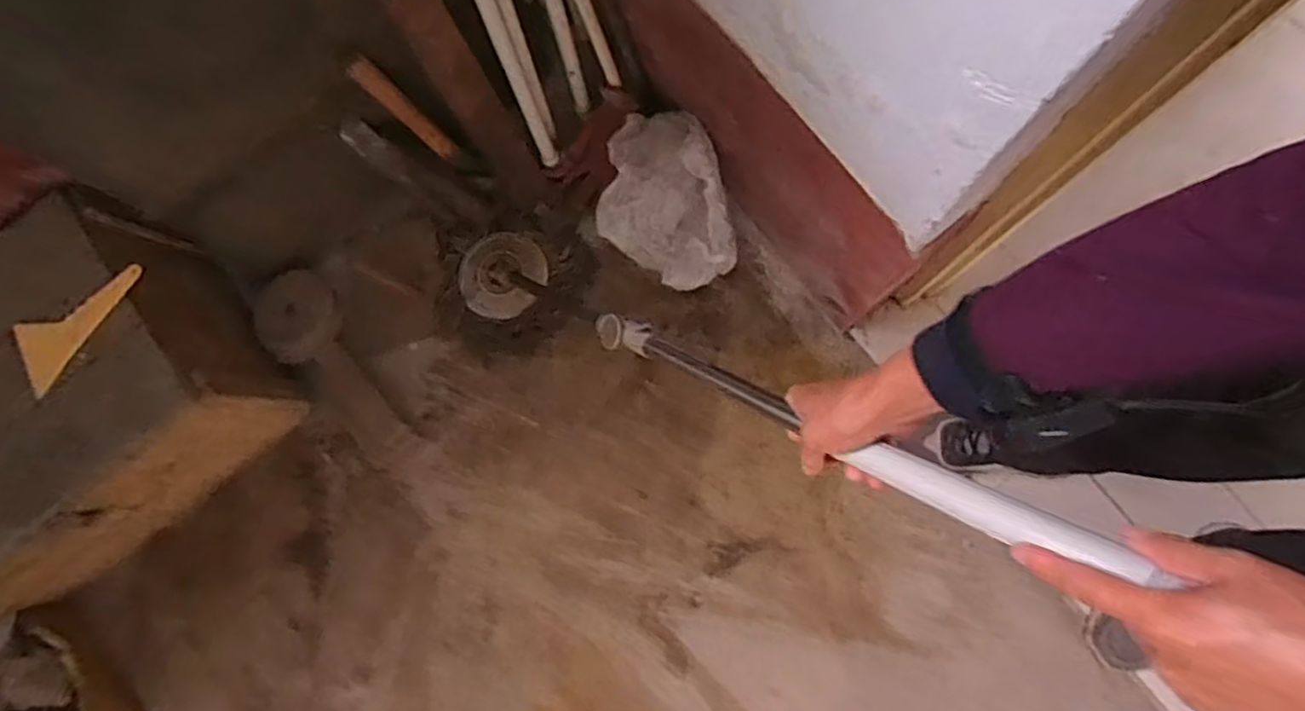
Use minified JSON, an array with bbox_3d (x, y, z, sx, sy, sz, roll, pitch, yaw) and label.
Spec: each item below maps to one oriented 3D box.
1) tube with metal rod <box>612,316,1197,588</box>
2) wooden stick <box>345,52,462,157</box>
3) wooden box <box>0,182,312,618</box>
[{"bbox_3d":[0.117,0.048,0.638,0.035,0.039,0.617,-54,39,-9],"label":"tube with metal rod"},{"bbox_3d":[-0.371,-0.367,1.010,0.027,0.197,0.029,22,77,38],"label":"wooden stick"},{"bbox_3d":[-0.896,0.083,1.036,0.555,0.275,0.359,-40,79,-1],"label":"wooden box"}]

